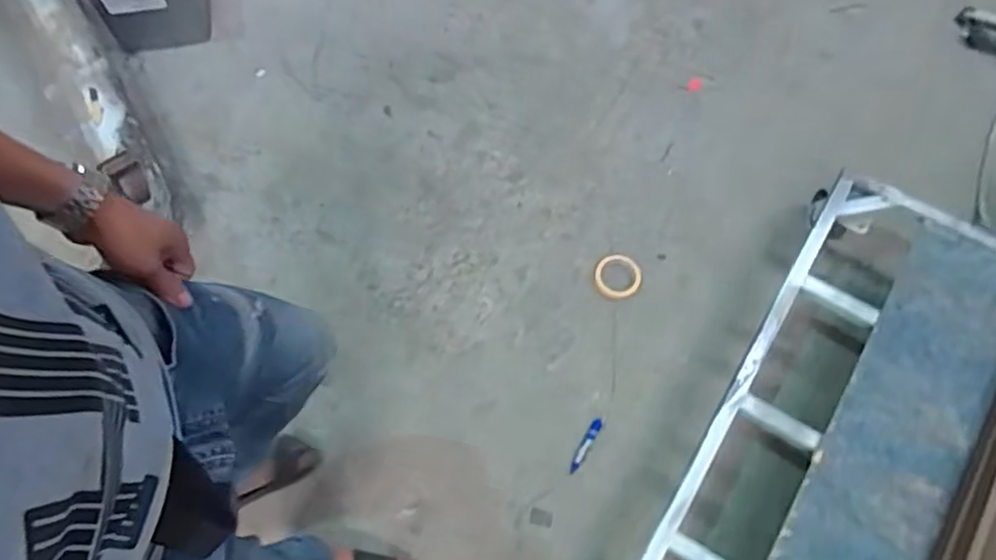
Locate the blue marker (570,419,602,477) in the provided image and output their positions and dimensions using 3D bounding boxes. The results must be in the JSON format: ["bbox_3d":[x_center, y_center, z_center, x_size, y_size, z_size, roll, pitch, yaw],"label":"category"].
[{"bbox_3d":[0.182,0.347,1.387,0.020,0.021,0.123,29,68,12],"label":"blue marker"}]

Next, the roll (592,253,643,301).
[{"bbox_3d":[0.280,-0.008,1.553,0.110,0.014,0.112,-1,67,2],"label":"roll"}]

